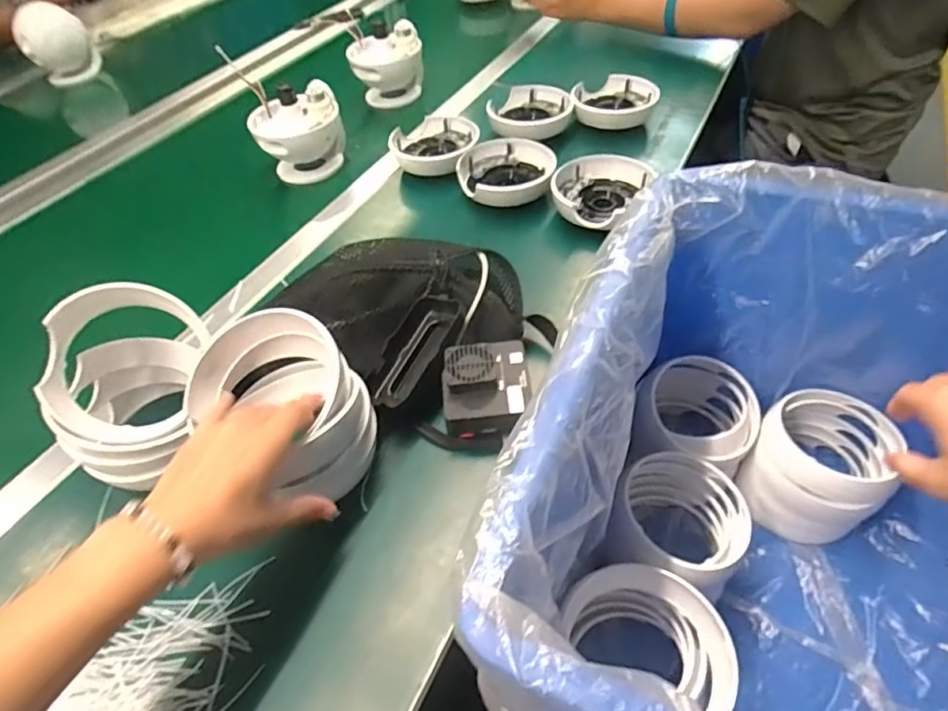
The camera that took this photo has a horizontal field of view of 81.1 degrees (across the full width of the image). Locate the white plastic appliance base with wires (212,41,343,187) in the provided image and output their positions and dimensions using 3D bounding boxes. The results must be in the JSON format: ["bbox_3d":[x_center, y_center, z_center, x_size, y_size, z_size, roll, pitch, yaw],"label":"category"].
[{"bbox_3d":[-0.240,-0.301,0.776,0.120,0.124,0.106,-12,48,-3],"label":"white plastic appliance base with wires"}]

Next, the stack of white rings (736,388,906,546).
[{"bbox_3d":[0.331,0.107,0.535,0.121,0.099,0.111,-35,53,-22],"label":"stack of white rings"}]

